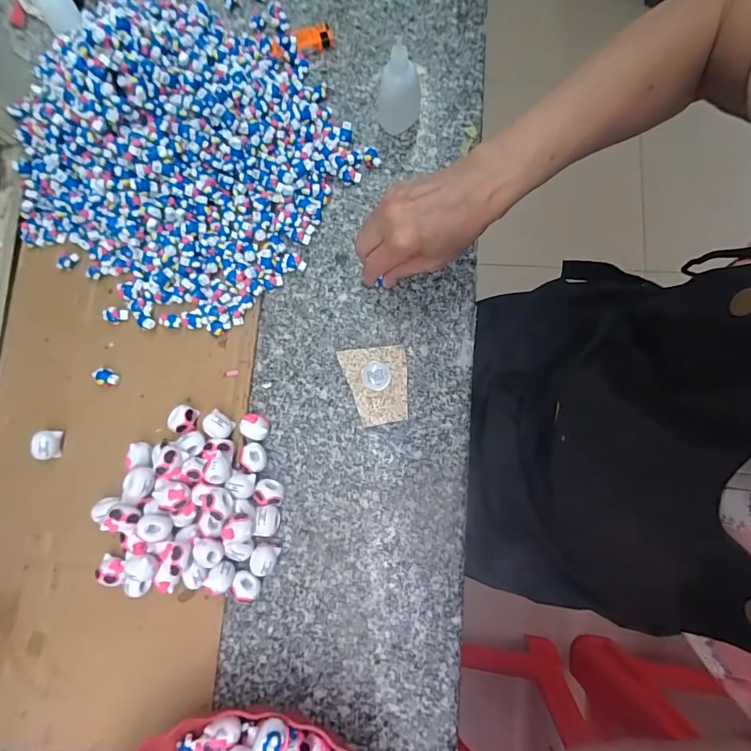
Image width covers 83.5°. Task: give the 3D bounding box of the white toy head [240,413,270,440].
[{"bbox_3d":[-0.108,0.047,0.383,0.024,0.021,0.022,0,80,1],"label":"white toy head"}]

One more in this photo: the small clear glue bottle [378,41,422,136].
[{"bbox_3d":[0.023,-0.280,0.406,0.041,0.082,0.037,2,80,1],"label":"small clear glue bottle"}]

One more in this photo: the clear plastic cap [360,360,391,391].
[{"bbox_3d":[0.001,0.000,0.388,0.027,0.004,0.026,0,80,1],"label":"clear plastic cap"}]

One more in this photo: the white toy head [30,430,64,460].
[{"bbox_3d":[-0.298,0.063,0.383,0.018,0.020,0.025,-3,80,0],"label":"white toy head"}]

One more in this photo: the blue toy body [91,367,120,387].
[{"bbox_3d":[-0.252,0.002,0.394,0.019,0.014,0.017,26,81,5],"label":"blue toy body"}]

